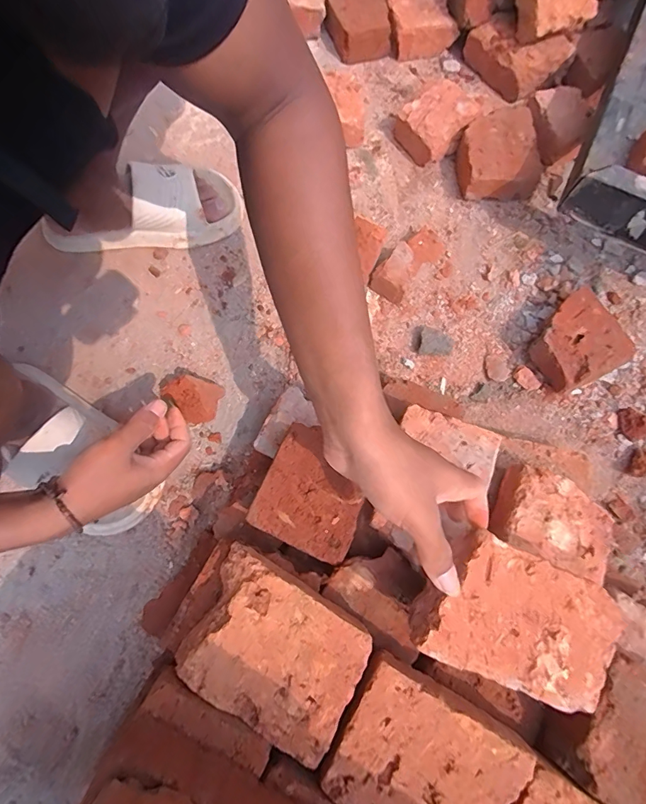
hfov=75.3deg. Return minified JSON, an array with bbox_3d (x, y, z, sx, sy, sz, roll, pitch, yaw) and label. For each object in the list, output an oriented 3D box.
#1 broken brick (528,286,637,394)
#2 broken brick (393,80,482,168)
[{"bbox_3d":[0.325,-0.079,0.545,0.113,0.059,0.108,-27,76,-9],"label":"broken brick"},{"bbox_3d":[0.167,-0.423,0.638,0.112,0.056,0.096,-40,79,-12],"label":"broken brick"}]

